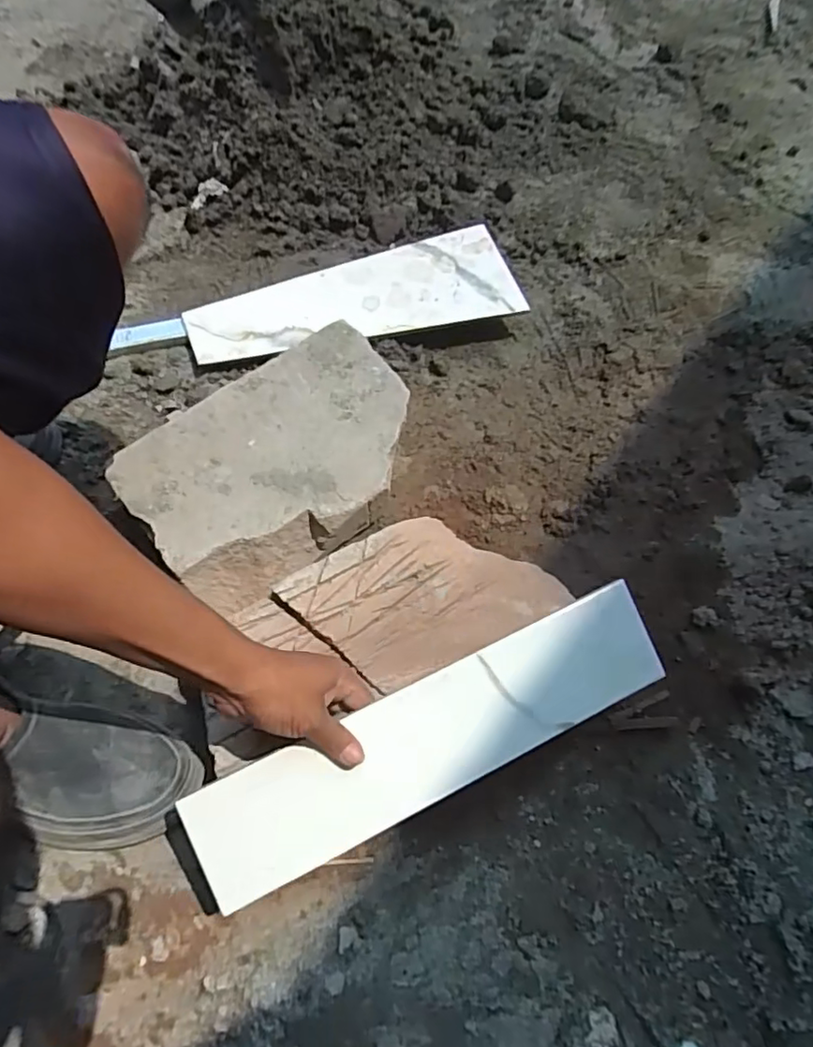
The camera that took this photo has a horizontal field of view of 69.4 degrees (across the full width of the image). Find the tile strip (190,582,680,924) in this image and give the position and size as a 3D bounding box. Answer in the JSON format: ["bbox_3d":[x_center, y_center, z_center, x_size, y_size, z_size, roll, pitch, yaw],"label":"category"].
[{"bbox_3d":[0.025,0.170,0.467,0.387,0.009,0.088,-24,87,-10],"label":"tile strip"}]

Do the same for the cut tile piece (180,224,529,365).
[{"bbox_3d":[-0.066,-0.279,0.717,0.393,0.018,0.129,-13,72,-6],"label":"cut tile piece"}]

